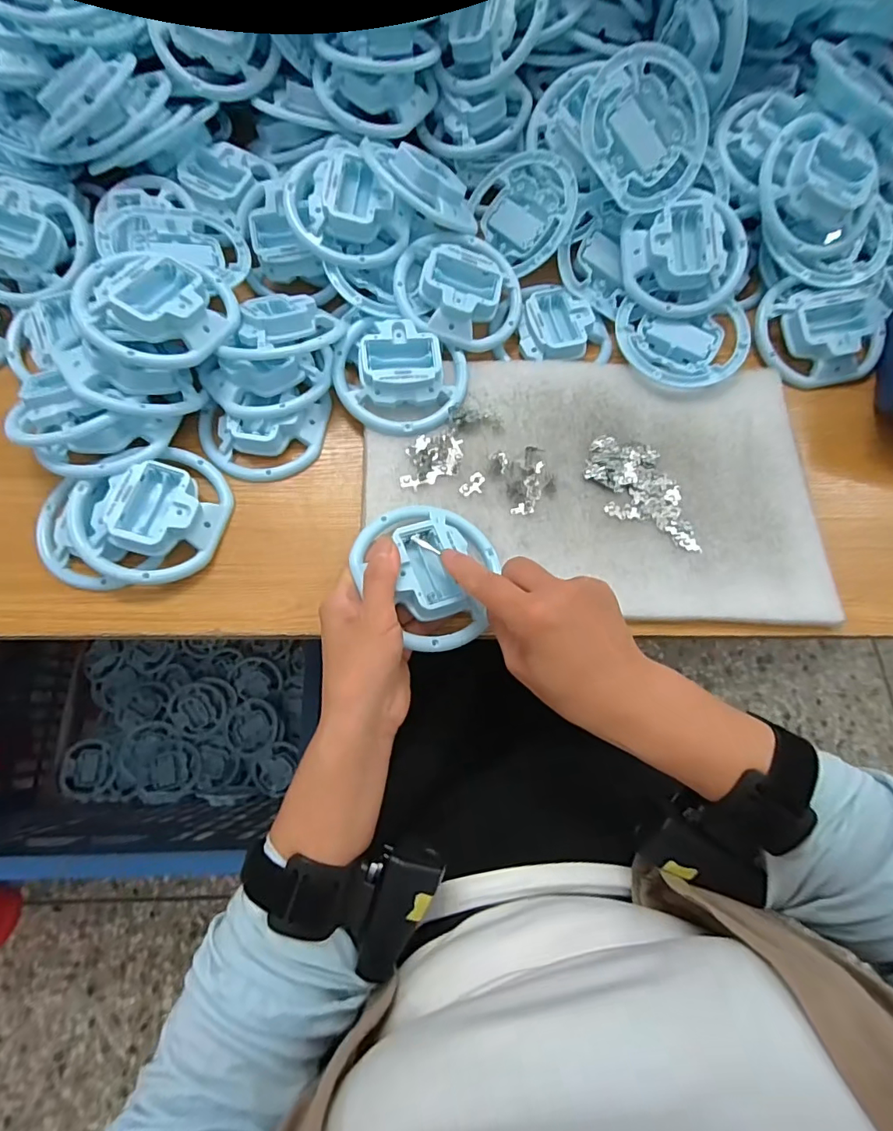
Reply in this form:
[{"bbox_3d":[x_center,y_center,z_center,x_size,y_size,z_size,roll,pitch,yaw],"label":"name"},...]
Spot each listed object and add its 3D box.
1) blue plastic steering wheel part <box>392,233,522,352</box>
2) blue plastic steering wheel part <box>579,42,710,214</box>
[{"bbox_3d":[0.012,-0.221,0.399,0.101,0.032,0.094,-14,100,-13],"label":"blue plastic steering wheel part"},{"bbox_3d":[0.158,-0.343,0.390,0.096,0.011,0.103,-3,110,-8],"label":"blue plastic steering wheel part"}]

